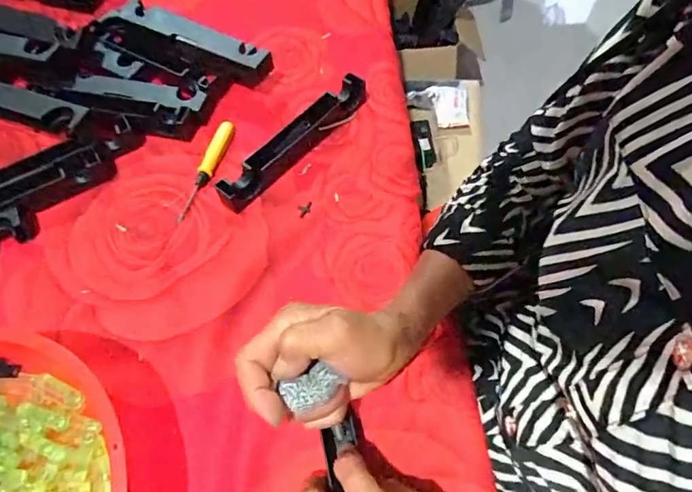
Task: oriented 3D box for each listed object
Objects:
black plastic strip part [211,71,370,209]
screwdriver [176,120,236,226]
[{"bbox_3d":[-0.053,-0.110,0.489,0.037,0.028,0.195,39,71,19],"label":"black plastic strip part"},{"bbox_3d":[-0.142,-0.078,0.483,0.017,0.011,0.125,12,64,9],"label":"screwdriver"}]

